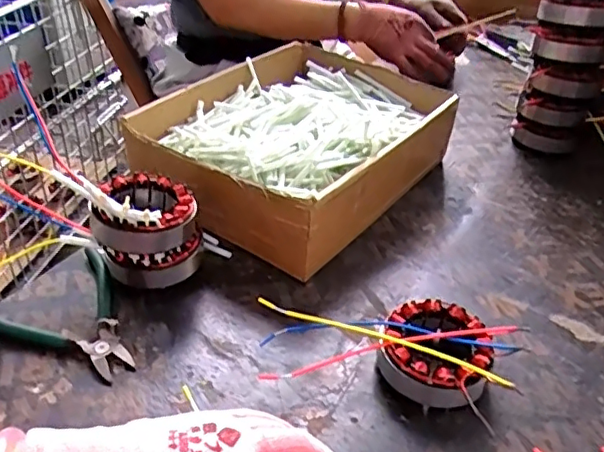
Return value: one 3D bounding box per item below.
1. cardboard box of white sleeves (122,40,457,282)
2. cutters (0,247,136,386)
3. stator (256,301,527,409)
[{"bbox_3d":[0.003,-0.093,0.672,0.243,0.107,0.335,24,41,27],"label":"cardboard box of white sleeves"},{"bbox_3d":[-0.195,0.079,0.473,0.110,0.029,0.128,-22,40,-29],"label":"cutters"},{"bbox_3d":[0.068,0.095,0.460,0.191,0.034,0.083,5,37,4],"label":"stator"}]

